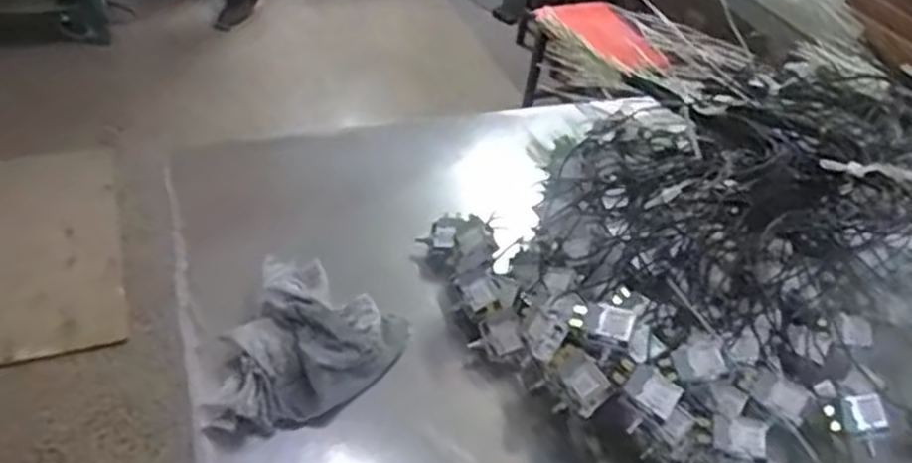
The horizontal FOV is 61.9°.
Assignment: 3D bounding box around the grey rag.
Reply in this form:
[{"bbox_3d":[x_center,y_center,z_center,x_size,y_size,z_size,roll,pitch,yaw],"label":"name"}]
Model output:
[{"bbox_3d":[-0.157,0.111,0.724,0.163,0.048,0.198,26,44,20],"label":"grey rag"}]

